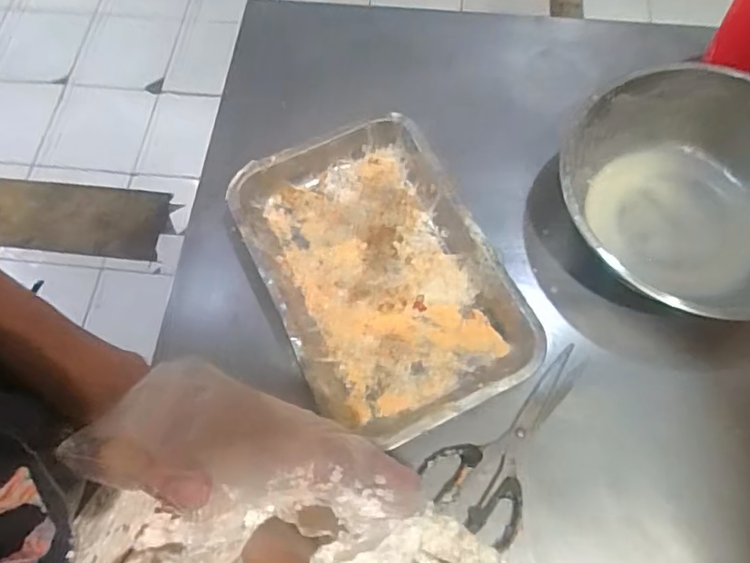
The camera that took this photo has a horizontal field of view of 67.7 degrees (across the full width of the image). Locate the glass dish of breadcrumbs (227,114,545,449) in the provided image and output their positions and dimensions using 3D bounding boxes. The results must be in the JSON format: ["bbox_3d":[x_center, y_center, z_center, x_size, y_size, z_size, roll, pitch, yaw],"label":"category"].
[{"bbox_3d":[0.004,-0.011,0.528,0.196,0.037,0.297,-24,69,-9],"label":"glass dish of breadcrumbs"}]

